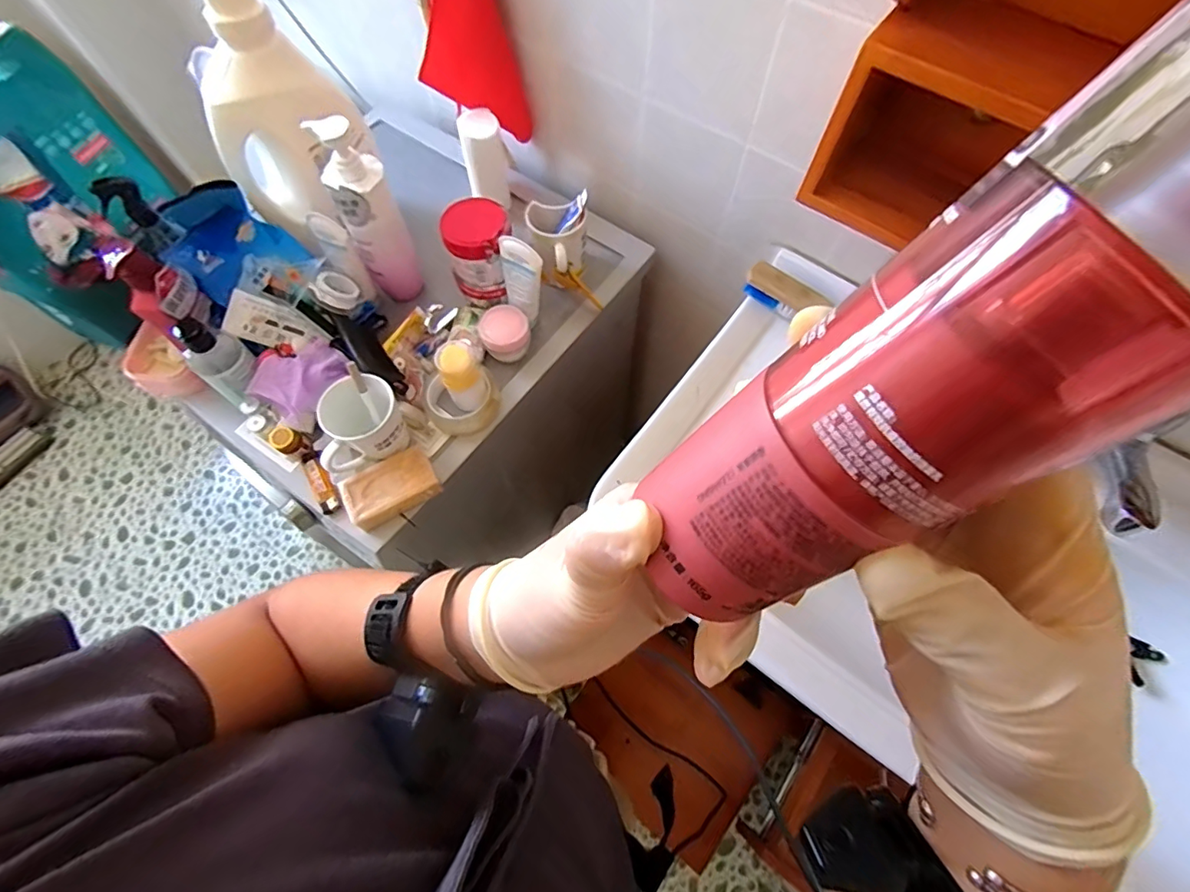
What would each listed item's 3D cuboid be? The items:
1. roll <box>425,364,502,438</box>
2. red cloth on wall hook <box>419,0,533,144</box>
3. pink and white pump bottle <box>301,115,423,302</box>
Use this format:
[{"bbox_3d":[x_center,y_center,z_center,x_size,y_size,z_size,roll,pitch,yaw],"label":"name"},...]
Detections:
[{"bbox_3d":[-0.168,-0.055,0.657,0.092,0.032,0.084,0,67,0],"label":"roll"},{"bbox_3d":[-0.170,-0.545,0.692,0.139,0.262,0.050,-7,67,-3],"label":"red cloth on wall hook"},{"bbox_3d":[-0.274,-0.279,0.635,0.070,0.228,0.057,-10,67,-4],"label":"pink and white pump bottle"}]

